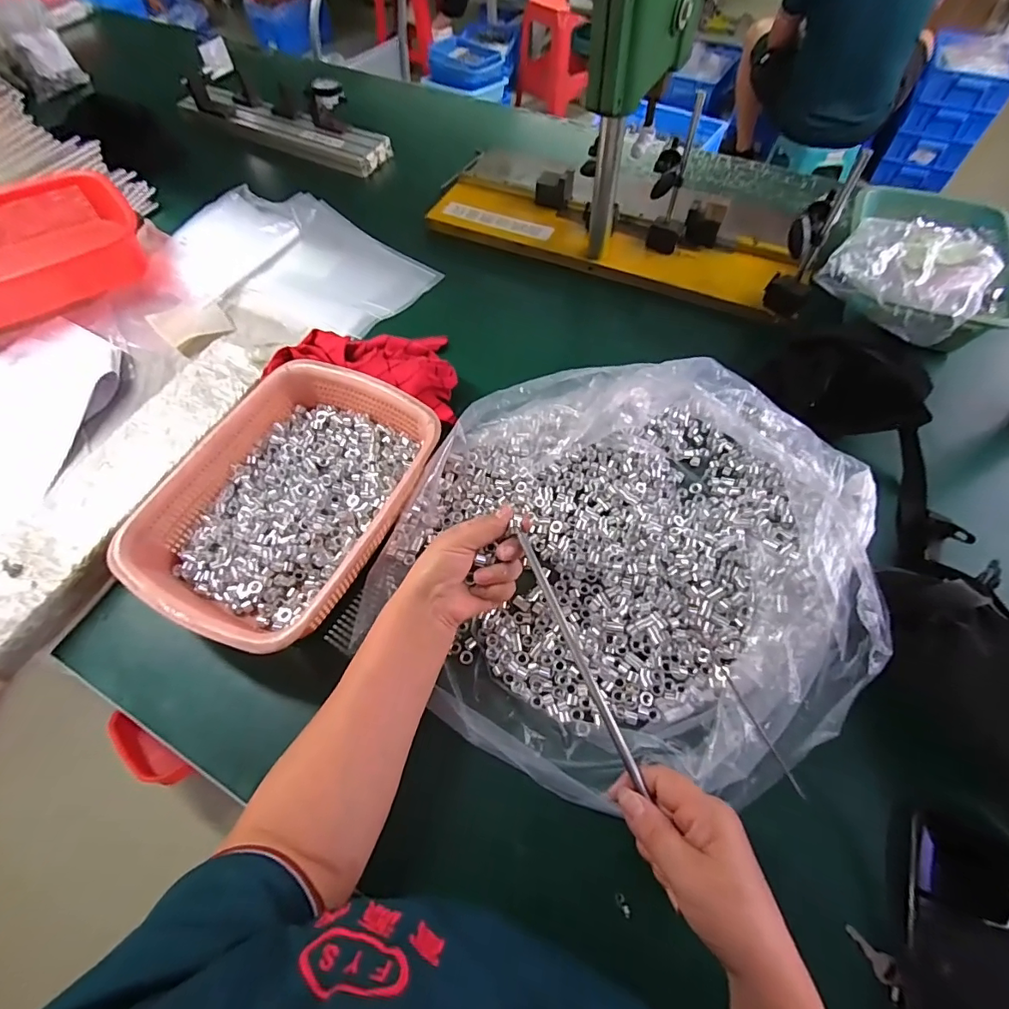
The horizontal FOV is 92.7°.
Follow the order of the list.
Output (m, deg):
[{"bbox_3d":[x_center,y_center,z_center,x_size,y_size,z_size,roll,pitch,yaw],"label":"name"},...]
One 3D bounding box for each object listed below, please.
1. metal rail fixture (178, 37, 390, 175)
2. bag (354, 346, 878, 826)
[{"bbox_3d":[-0.444,-0.770,0.945,0.465,0.111,0.112,28,64,15],"label":"metal rail fixture"},{"bbox_3d":[0.110,0.030,0.473,0.439,0.091,0.447,16,62,9],"label":"bag"}]

